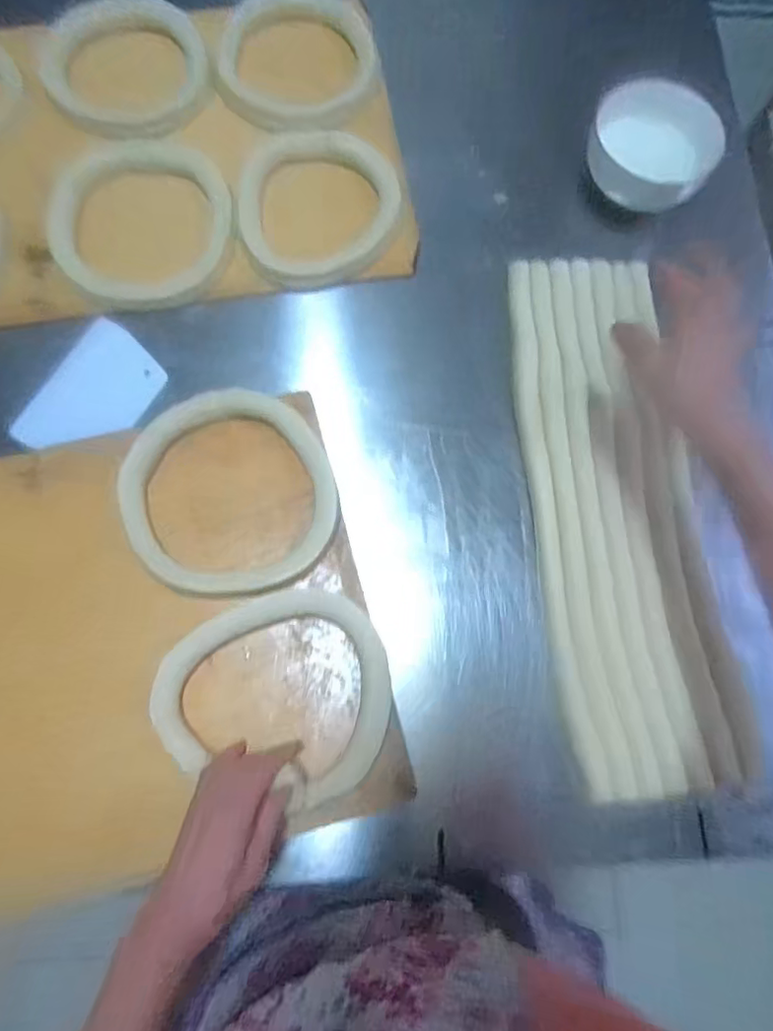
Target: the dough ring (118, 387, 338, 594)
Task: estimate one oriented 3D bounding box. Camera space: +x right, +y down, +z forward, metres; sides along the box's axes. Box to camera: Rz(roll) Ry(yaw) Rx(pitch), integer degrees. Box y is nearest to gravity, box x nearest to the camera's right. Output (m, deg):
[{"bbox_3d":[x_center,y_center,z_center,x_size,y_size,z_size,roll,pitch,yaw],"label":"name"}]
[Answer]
[{"bbox_3d":[-0.159,-0.030,0.588,0.206,0.032,0.208,0,76,-1],"label":"dough ring"}]

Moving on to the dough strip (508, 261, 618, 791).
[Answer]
[{"bbox_3d":[0.165,-0.007,0.594,0.030,0.029,0.548,-5,76,-2],"label":"dough strip"}]

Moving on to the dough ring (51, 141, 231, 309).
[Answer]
[{"bbox_3d":[-0.284,-0.345,0.673,0.206,0.037,0.202,1,75,-3],"label":"dough ring"}]

